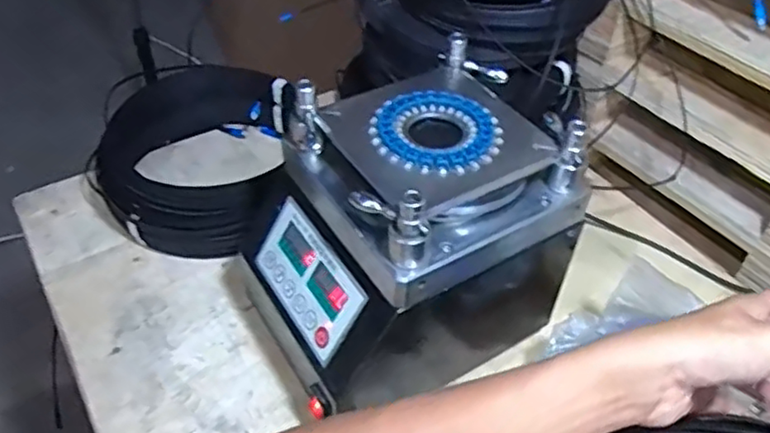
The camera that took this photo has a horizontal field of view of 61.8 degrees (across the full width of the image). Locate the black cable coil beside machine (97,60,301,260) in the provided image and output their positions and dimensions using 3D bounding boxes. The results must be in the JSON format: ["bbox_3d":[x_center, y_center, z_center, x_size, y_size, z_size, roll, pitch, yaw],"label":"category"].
[{"bbox_3d":[-0.244,-0.074,0.879,0.272,0.114,0.314,-23,49,-22],"label":"black cable coil beside machine"}]

